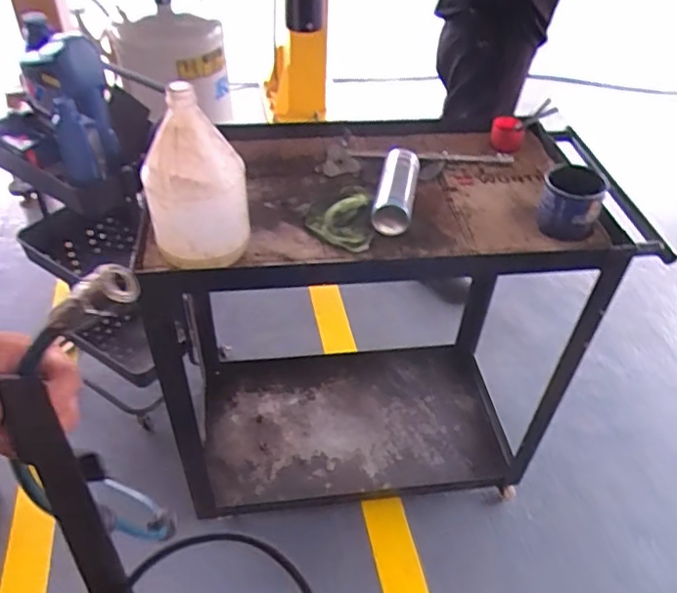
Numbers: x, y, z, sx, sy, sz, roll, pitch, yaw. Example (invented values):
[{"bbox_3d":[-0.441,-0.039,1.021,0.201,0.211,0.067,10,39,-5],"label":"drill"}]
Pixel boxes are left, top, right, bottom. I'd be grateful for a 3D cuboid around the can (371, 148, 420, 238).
[{"bbox_3d":[0.106,-0.200,1.080,0.067,0.073,0.212,10,45,6],"label":"can"}]

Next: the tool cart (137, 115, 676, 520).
[{"bbox_3d":[0.077,0.073,1.387,0.898,0.857,0.518,0,44,-4],"label":"tool cart"}]

